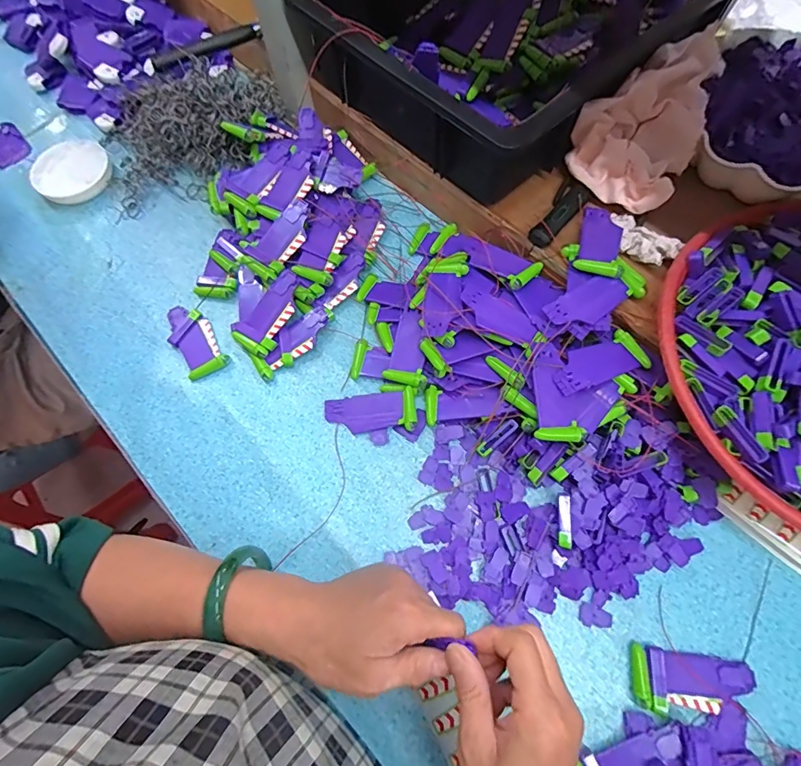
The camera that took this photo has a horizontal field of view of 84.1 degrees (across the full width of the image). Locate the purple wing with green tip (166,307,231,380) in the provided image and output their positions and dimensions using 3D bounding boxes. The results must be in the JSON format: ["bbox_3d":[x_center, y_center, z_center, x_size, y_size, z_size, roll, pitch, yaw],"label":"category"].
[{"bbox_3d":[-0.219,-0.046,0.469,0.041,0.010,0.087,-33,72,-10],"label":"purple wing with green tip"}]

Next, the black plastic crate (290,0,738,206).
[{"bbox_3d":[0.146,-0.415,0.484,0.443,0.085,0.314,-43,73,-14],"label":"black plastic crate"}]

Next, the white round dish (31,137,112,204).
[{"bbox_3d":[-0.412,-0.266,0.559,0.090,0.015,0.094,-1,70,2],"label":"white round dish"}]

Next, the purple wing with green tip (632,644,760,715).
[{"bbox_3d":[0.228,0.235,0.348,0.088,0.013,0.041,8,70,5],"label":"purple wing with green tip"}]

